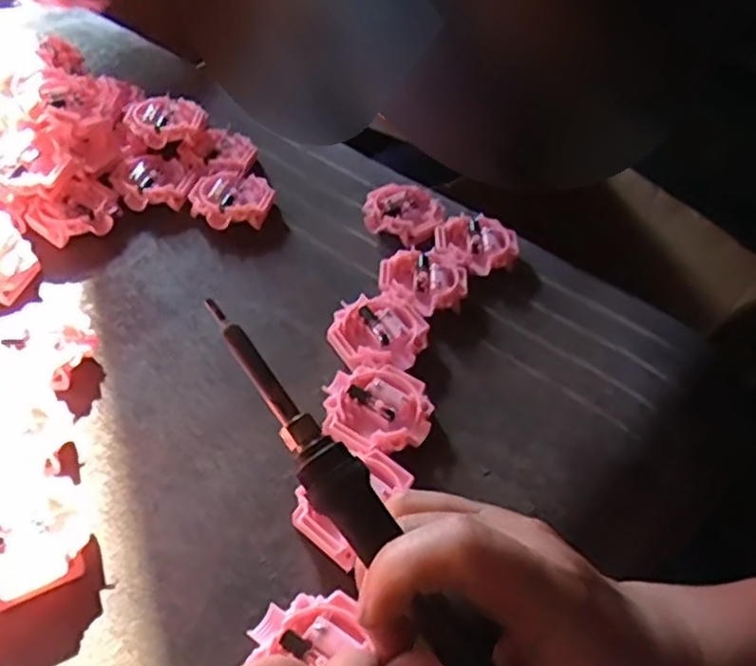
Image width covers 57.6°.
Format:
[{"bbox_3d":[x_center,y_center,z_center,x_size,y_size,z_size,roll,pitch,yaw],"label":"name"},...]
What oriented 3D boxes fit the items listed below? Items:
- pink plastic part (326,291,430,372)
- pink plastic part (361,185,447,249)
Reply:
[{"bbox_3d":[0.001,0.003,0.384,0.050,0.015,0.051,3,47,-3],"label":"pink plastic part"},{"bbox_3d":[0.017,-0.080,0.462,0.053,0.016,0.041,21,48,13],"label":"pink plastic part"}]

